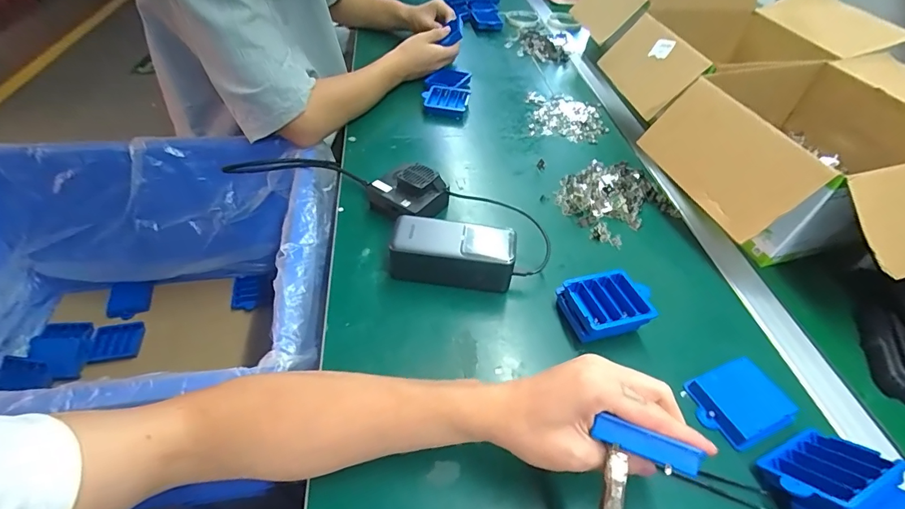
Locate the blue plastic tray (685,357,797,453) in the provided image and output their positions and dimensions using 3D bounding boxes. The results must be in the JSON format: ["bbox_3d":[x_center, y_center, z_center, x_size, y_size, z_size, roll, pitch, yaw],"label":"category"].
[{"bbox_3d":[0.250,0.128,0.370,0.070,0.017,0.061,-13,49,-13],"label":"blue plastic tray"}]

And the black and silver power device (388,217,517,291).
[{"bbox_3d":[0.000,-0.002,0.452,0.130,0.052,0.057,8,48,6],"label":"black and silver power device"}]

